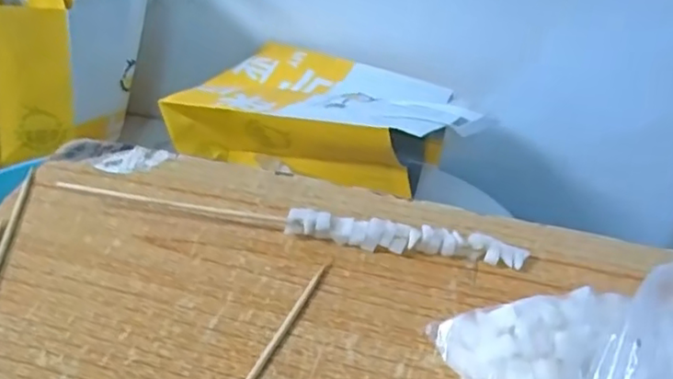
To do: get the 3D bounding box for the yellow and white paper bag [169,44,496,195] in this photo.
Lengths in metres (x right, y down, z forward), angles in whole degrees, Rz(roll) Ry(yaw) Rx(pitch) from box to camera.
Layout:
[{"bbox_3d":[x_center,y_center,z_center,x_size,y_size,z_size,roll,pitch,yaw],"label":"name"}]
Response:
[{"bbox_3d":[-0.005,-0.094,0.862,0.394,0.134,0.342,14,25,22],"label":"yellow and white paper bag"}]

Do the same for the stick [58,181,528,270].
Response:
[{"bbox_3d":[-0.035,0.019,0.404,0.311,0.022,0.023,9,40,6],"label":"stick"}]

